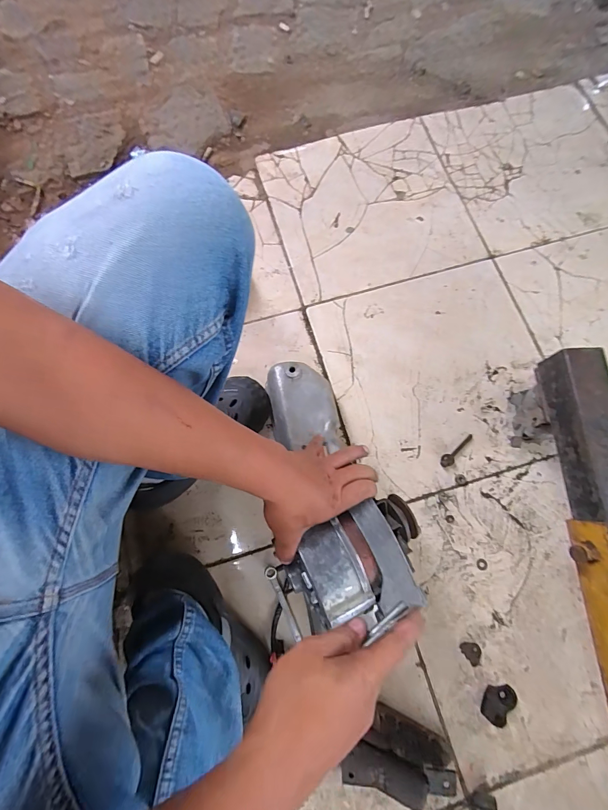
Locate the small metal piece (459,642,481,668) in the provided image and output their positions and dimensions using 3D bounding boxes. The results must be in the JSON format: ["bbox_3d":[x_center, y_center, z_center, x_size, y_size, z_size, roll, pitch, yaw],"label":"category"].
[{"bbox_3d":[0.262,0.384,0.553,0.026,0.004,0.036,-39,79,-8],"label":"small metal piece"}]

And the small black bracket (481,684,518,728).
[{"bbox_3d":[0.291,0.447,0.532,0.041,0.009,0.056,37,80,9],"label":"small black bracket"}]

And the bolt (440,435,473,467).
[{"bbox_3d":[0.271,0.081,0.625,0.077,0.012,0.021,-39,79,-8],"label":"bolt"}]

